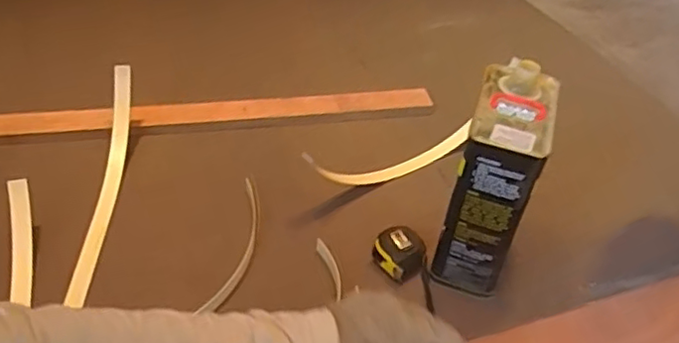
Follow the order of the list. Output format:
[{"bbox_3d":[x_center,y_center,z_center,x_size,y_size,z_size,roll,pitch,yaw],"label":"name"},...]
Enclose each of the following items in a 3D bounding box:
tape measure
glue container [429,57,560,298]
[{"bbox_3d":[0.080,0.110,0.823,0.068,0.042,0.061,-26,49,-32],"label":"tape measure"},{"bbox_3d":[0.194,0.023,0.781,0.089,0.261,0.152,17,41,13],"label":"glue container"}]

